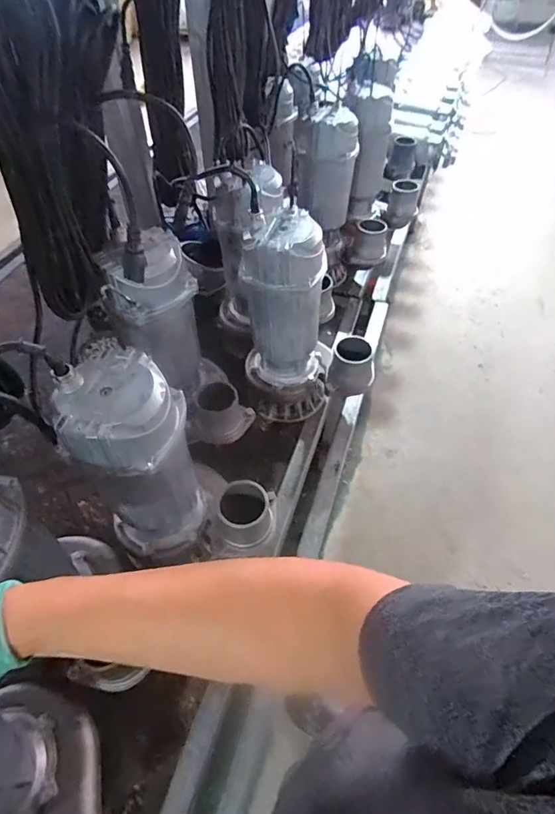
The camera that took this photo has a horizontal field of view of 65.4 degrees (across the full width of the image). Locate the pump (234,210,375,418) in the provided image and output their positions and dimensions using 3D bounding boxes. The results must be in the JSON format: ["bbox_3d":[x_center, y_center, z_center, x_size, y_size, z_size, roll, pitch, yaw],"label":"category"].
[{"bbox_3d":[0.054,-0.137,0.773,0.219,0.369,0.138,-9,52,-8],"label":"pump"}]

